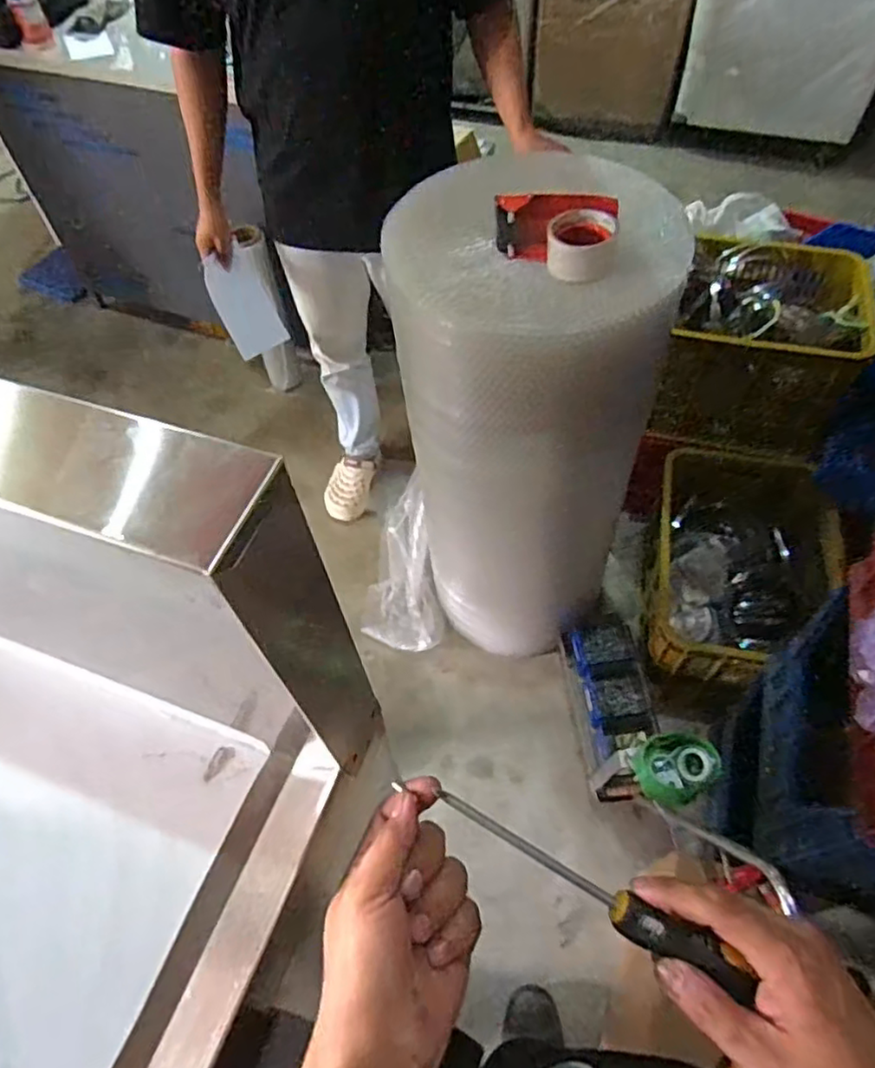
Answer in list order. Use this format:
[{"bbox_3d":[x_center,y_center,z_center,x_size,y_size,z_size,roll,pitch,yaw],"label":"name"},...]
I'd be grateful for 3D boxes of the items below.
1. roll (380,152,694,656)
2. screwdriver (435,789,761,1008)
[{"bbox_3d":[0.145,-0.140,1.219,0.356,0.980,0.342,-1,56,2],"label":"roll"},{"bbox_3d":[0.087,0.202,0.371,0.185,0.019,0.022,28,62,10],"label":"screwdriver"}]

